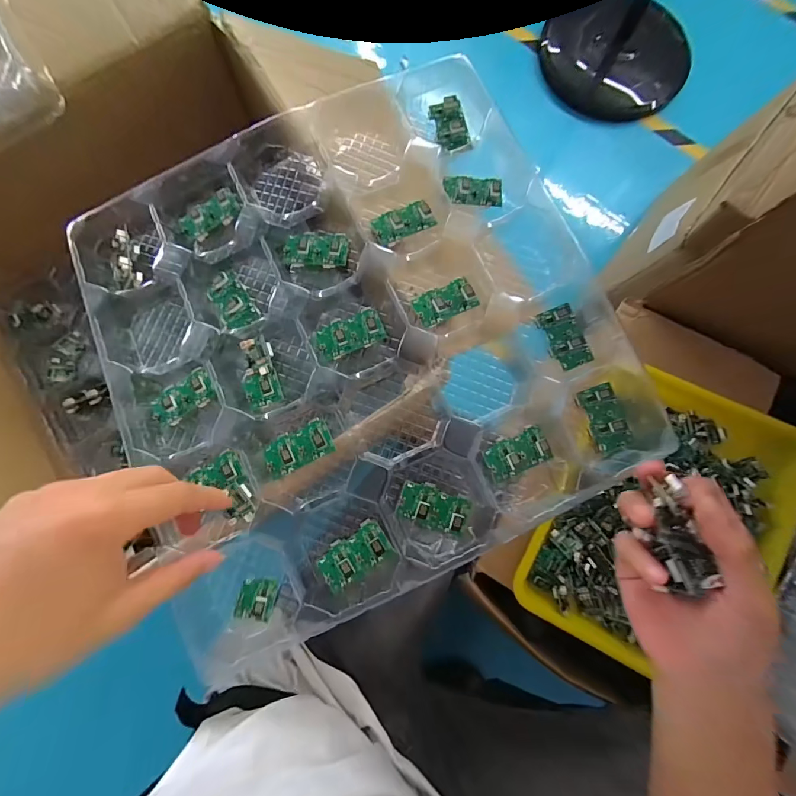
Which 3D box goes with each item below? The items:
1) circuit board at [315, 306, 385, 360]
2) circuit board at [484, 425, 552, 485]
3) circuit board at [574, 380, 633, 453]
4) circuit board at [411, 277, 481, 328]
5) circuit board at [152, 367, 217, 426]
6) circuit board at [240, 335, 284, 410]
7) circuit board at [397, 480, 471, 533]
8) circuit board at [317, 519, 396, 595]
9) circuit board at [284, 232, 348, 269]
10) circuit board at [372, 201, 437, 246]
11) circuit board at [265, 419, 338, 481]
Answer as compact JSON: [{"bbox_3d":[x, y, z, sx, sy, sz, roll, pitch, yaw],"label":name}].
[{"bbox_3d":[-0.042,-0.056,0.316,0.058,0.017,0.031,-23,83,-5],"label":"circuit board"},{"bbox_3d":[0.101,0.047,0.306,0.055,0.014,0.030,-23,83,-5],"label":"circuit board"},{"bbox_3d":[0.179,0.017,0.317,0.031,0.015,0.056,-18,83,-4],"label":"circuit board"},{"bbox_3d":[0.041,-0.084,0.321,0.053,0.017,0.029,-27,83,-6],"label":"circuit board"},{"bbox_3d":[-0.185,-0.002,0.314,0.054,0.018,0.033,-34,84,-6],"label":"circuit board"},{"bbox_3d":[-0.119,-0.021,0.313,0.029,0.012,0.058,-15,82,-4],"label":"circuit board"},{"bbox_3d":[0.030,0.090,0.298,0.058,0.016,0.033,18,81,1],"label":"circuit board"},{"bbox_3d":[-0.034,0.127,0.292,0.058,0.015,0.037,-33,84,-6],"label":"circuit board"},{"bbox_3d":[-0.073,-0.134,0.326,0.057,0.016,0.033,-3,82,-2],"label":"circuit board"},{"bbox_3d":[0.003,-0.160,0.331,0.056,0.012,0.029,-27,83,-6],"label":"circuit board"},{"bbox_3d":[-0.083,0.041,0.303,0.056,0.016,0.030,-26,83,-5],"label":"circuit board"}]

